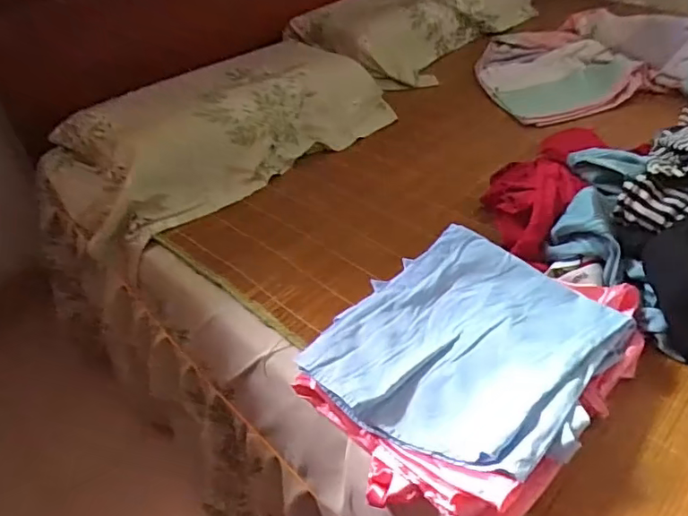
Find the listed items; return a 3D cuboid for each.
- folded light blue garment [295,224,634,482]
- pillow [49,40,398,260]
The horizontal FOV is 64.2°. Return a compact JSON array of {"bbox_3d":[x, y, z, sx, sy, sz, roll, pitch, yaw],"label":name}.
[{"bbox_3d":[0.129,0.084,0.562,0.241,0.036,0.271,28,50,33],"label":"folded light blue garment"},{"bbox_3d":[-0.225,-0.263,1.018,0.603,0.111,0.365,-31,46,-27],"label":"pillow"}]

